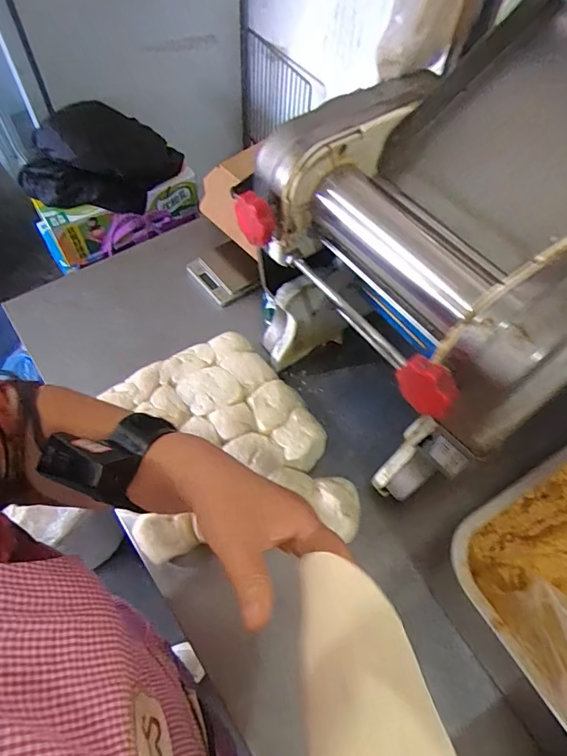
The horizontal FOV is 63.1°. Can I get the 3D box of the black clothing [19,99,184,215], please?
[{"bbox_3d":[-0.416,-0.482,1.010,0.261,0.152,0.275,29,62,13],"label":"black clothing"}]

